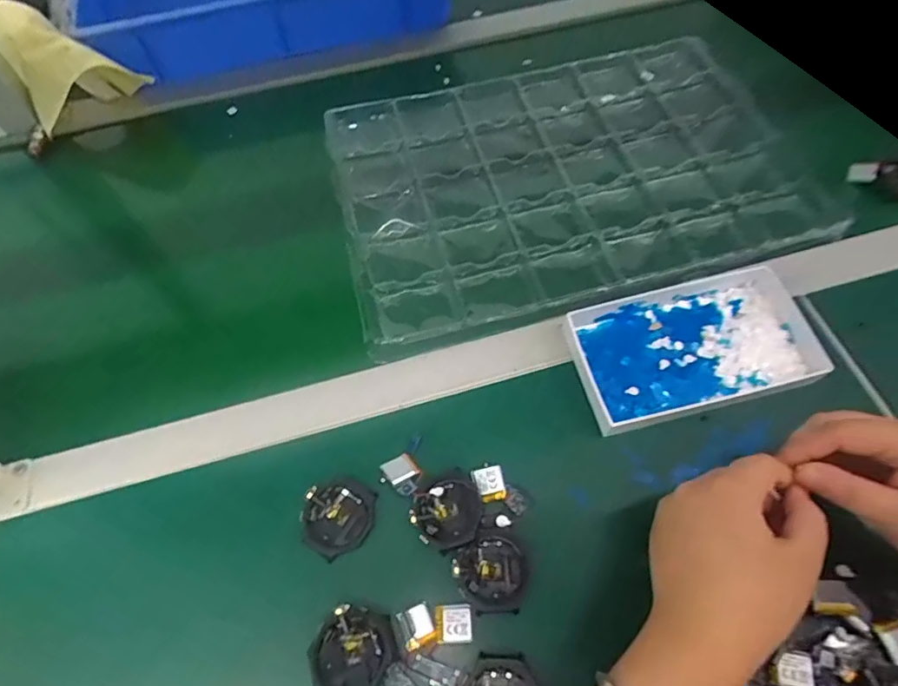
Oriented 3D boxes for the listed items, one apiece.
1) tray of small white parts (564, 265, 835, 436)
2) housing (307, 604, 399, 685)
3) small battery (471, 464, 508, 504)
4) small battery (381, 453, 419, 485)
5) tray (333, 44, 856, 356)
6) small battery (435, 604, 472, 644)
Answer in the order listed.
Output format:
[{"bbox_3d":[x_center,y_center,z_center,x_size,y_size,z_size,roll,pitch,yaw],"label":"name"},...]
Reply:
[{"bbox_3d":[0.196,0.002,0.420,0.186,0.024,0.102,-12,61,-4],"label":"tray of small white parts"},{"bbox_3d":[-0.060,0.194,0.332,0.048,0.012,0.053,30,66,18],"label":"housing"},{"bbox_3d":[0.029,0.100,0.379,0.020,0.004,0.025,-12,61,-4],"label":"small battery"},{"bbox_3d":[-0.036,0.091,0.384,0.022,0.006,0.020,-30,64,-13],"label":"small battery"},{"bbox_3d":[0.128,-0.169,0.542,0.470,0.051,0.308,-14,61,-5],"label":"tray"},{"bbox_3d":[0.003,0.179,0.339,0.023,0.004,0.022,-2,61,1],"label":"small battery"}]

